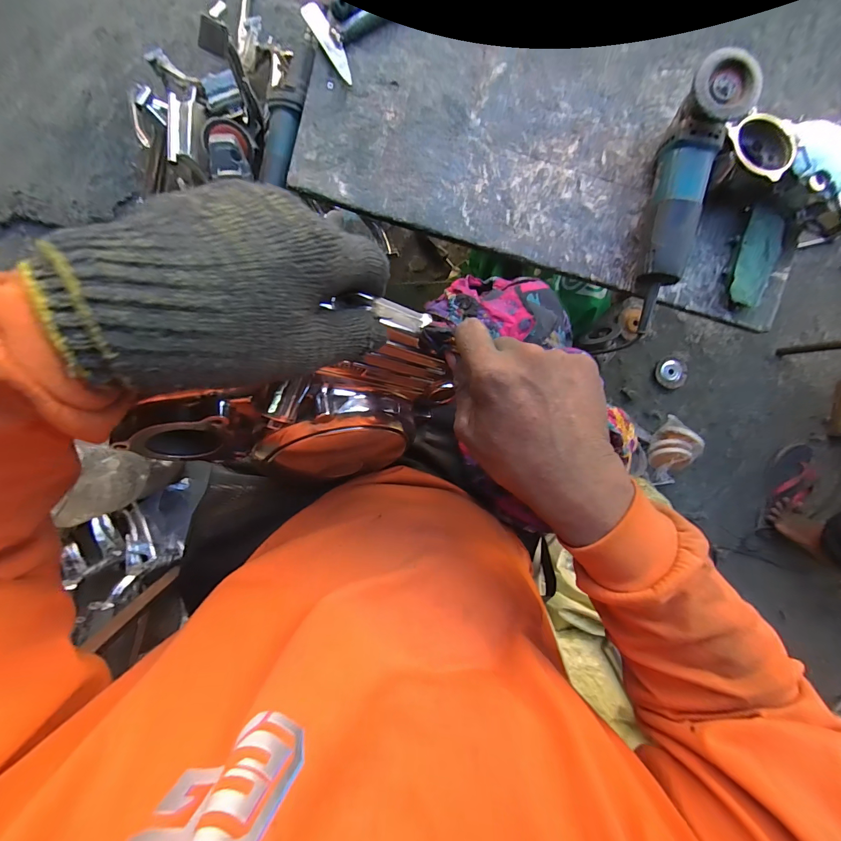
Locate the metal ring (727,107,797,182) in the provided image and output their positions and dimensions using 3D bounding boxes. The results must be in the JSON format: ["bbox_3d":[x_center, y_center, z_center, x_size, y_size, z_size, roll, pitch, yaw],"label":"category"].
[{"bbox_3d":[0.466,-0.375,0.497,0.088,0.016,0.099,-35,87,-9],"label":"metal ring"}]

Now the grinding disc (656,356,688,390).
[{"bbox_3d":[0.654,-0.123,0.949,0.085,0.008,0.078,2,95,-3],"label":"grinding disc"}]

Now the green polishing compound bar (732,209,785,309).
[{"bbox_3d":[0.505,-0.240,0.545,0.059,0.020,0.132,16,89,-2],"label":"green polishing compound bar"}]

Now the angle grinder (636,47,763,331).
[{"bbox_3d":[0.356,-0.296,0.506,0.076,0.091,0.341,13,94,-3],"label":"angle grinder"}]

